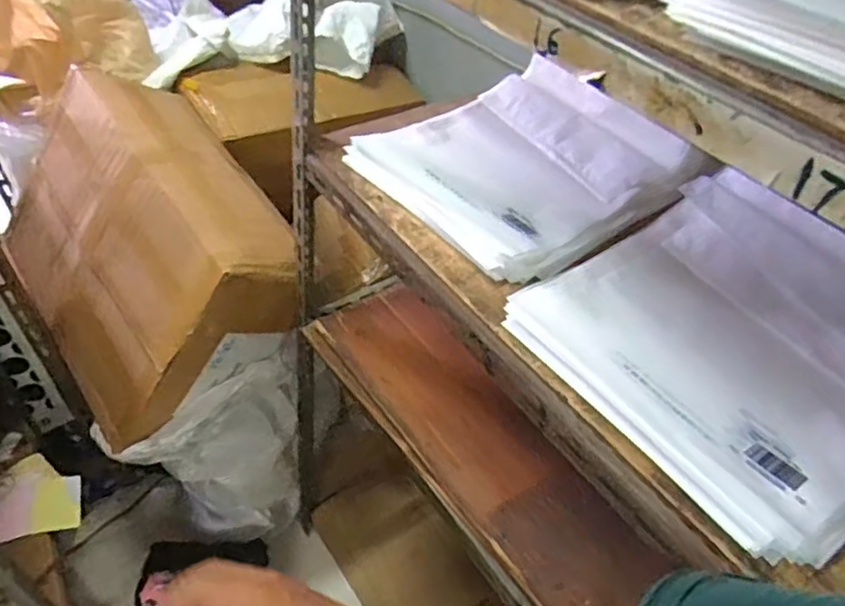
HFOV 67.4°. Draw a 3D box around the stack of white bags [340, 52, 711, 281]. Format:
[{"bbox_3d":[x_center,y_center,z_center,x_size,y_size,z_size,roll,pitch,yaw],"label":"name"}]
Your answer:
[{"bbox_3d":[0.136,-0.195,0.840,0.364,0.068,0.338,-26,51,-27],"label":"stack of white bags"}]

